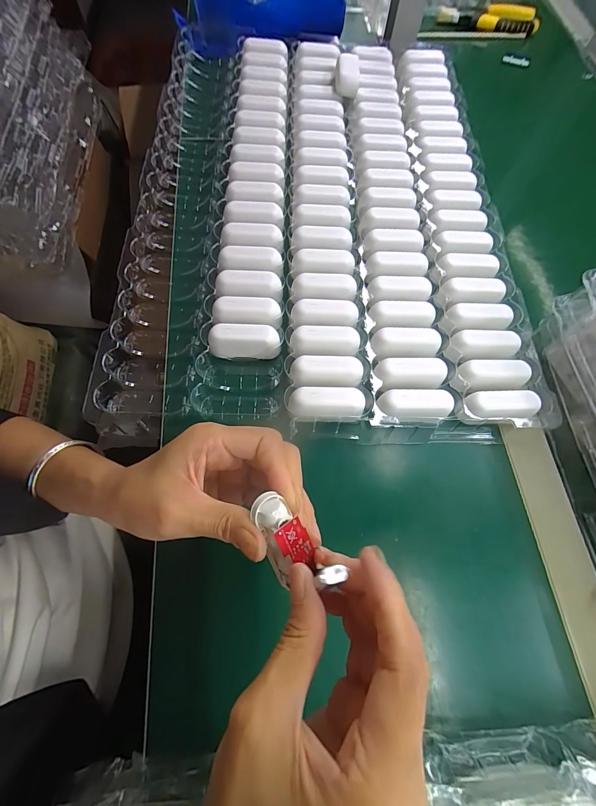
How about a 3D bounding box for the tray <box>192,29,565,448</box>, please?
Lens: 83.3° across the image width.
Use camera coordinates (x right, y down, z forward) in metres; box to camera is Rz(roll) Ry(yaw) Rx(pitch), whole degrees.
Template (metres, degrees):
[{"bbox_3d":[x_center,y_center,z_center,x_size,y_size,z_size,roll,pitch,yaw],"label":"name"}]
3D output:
[{"bbox_3d":[0.064,-0.222,0.375,0.304,0.039,0.526,3,67,-2],"label":"tray"}]

